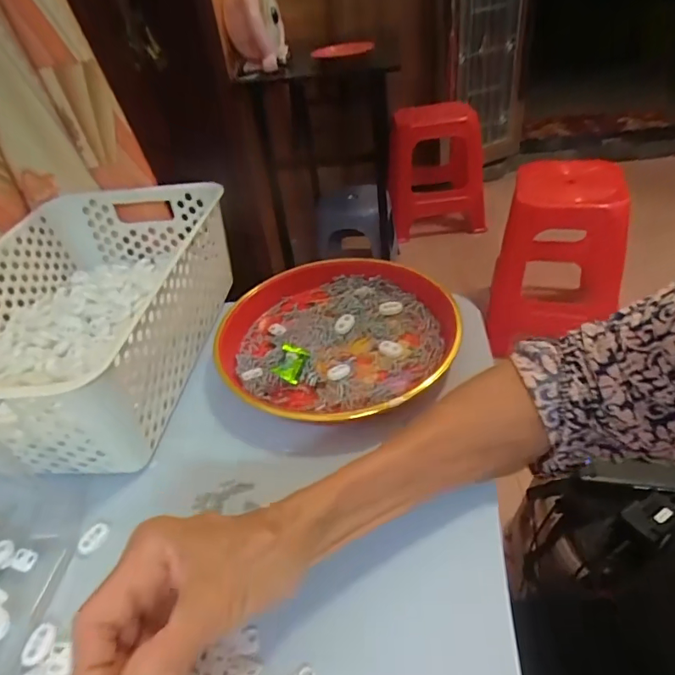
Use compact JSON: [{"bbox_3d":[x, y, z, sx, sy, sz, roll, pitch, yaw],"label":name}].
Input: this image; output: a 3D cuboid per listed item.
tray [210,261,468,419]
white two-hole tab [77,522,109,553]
[{"bbox_3d":[-0.001,-0.004,0.448,0.211,0.037,0.211,-4,37,3],"label":"tray"},{"bbox_3d":[-0.168,0.137,0.335,0.014,0.004,0.022,11,40,21],"label":"white two-hole tab"}]

